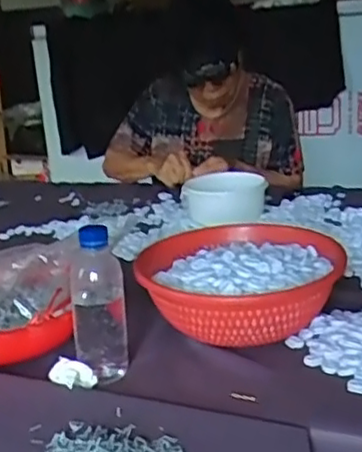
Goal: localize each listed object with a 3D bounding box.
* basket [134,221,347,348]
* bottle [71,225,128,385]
[{"bbox_3d":[0.072,0.081,0.852,0.254,0.093,0.251,2,18,17],"label":"basket"},{"bbox_3d":[-0.094,0.083,0.749,0.059,0.162,0.063,-5,17,-5],"label":"bottle"}]

